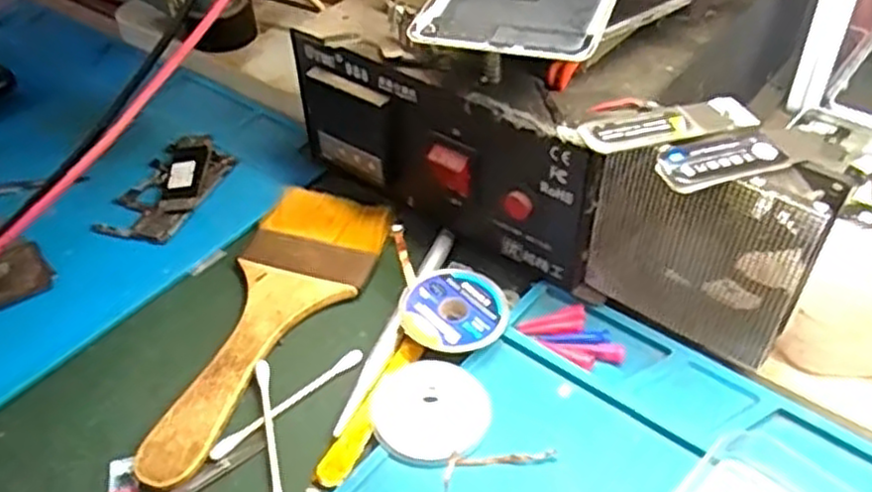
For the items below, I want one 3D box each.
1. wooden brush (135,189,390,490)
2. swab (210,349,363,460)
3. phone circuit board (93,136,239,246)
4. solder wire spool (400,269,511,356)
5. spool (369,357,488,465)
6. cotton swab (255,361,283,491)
[{"bbox_3d":[-0.072,0.032,0.328,0.060,0.009,0.159,10,45,14],"label":"wooden brush"},{"bbox_3d":[-0.058,0.062,0.301,0.070,0.004,0.006,-32,50,-27],"label":"swab"},{"bbox_3d":[-0.141,-0.032,0.400,0.042,0.008,0.078,12,45,16],"label":"phone circuit board"},{"bbox_3d":[0.008,0.027,0.323,0.043,0.010,0.045,-2,43,2],"label":"solder wire spool"},{"bbox_3d":[-0.003,0.063,0.290,0.045,0.008,0.043,-2,43,2],"label":"spool"},{"bbox_3d":[-0.064,0.074,0.291,0.006,0.008,0.070,-12,44,-9],"label":"cotton swab"}]

